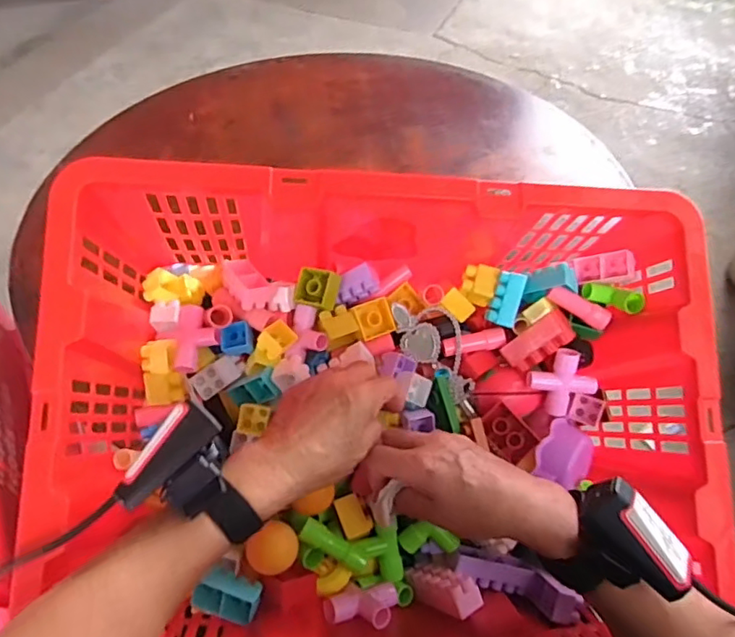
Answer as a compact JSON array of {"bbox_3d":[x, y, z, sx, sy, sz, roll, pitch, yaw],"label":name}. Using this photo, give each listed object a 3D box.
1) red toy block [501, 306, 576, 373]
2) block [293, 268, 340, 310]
[{"bbox_3d":[0.149,0.020,0.499,0.062,0.021,0.025,-41,51,24],"label":"red toy block"},{"bbox_3d":[-0.043,-0.026,0.511,0.035,0.022,0.033,6,83,26],"label":"block"}]

